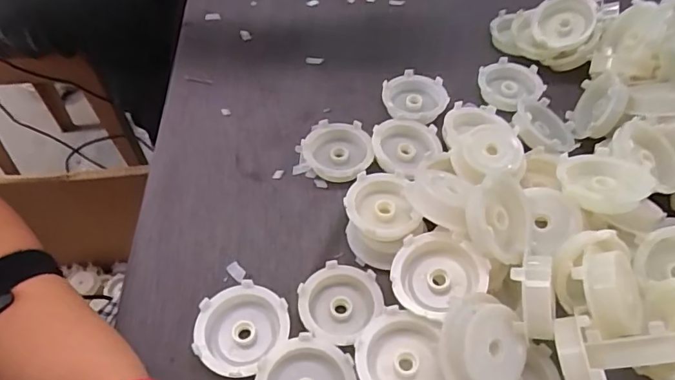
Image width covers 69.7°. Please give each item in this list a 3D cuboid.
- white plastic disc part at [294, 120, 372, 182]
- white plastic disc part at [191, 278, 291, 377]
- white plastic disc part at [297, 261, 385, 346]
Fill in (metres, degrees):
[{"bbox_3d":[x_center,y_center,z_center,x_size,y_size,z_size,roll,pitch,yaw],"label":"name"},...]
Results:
[{"bbox_3d":[-0.002,-0.032,0.393,0.061,0.015,0.051,5,53,4],"label":"white plastic disc part"},{"bbox_3d":[-0.060,0.086,0.301,0.054,0.019,0.055,0,53,0],"label":"white plastic disc part"},{"bbox_3d":[0.002,0.070,0.305,0.052,0.022,0.051,7,53,5],"label":"white plastic disc part"}]

